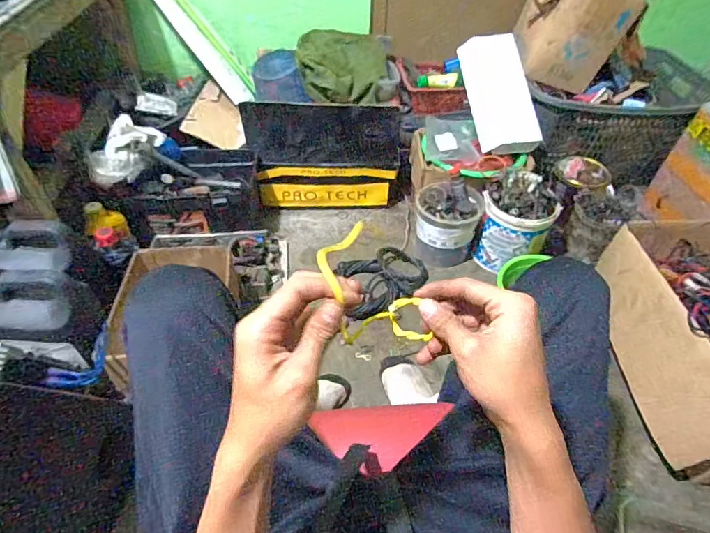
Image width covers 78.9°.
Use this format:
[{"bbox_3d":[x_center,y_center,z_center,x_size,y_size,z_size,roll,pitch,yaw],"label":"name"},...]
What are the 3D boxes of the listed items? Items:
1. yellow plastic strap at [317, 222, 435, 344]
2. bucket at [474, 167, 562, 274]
[{"bbox_3d":[0.010,0.026,0.329,0.059,0.123,0.063,-24,45,12],"label":"yellow plastic strap"},{"bbox_3d":[0.413,-0.114,1.112,0.171,0.213,0.174,1,45,-1],"label":"bucket"}]

